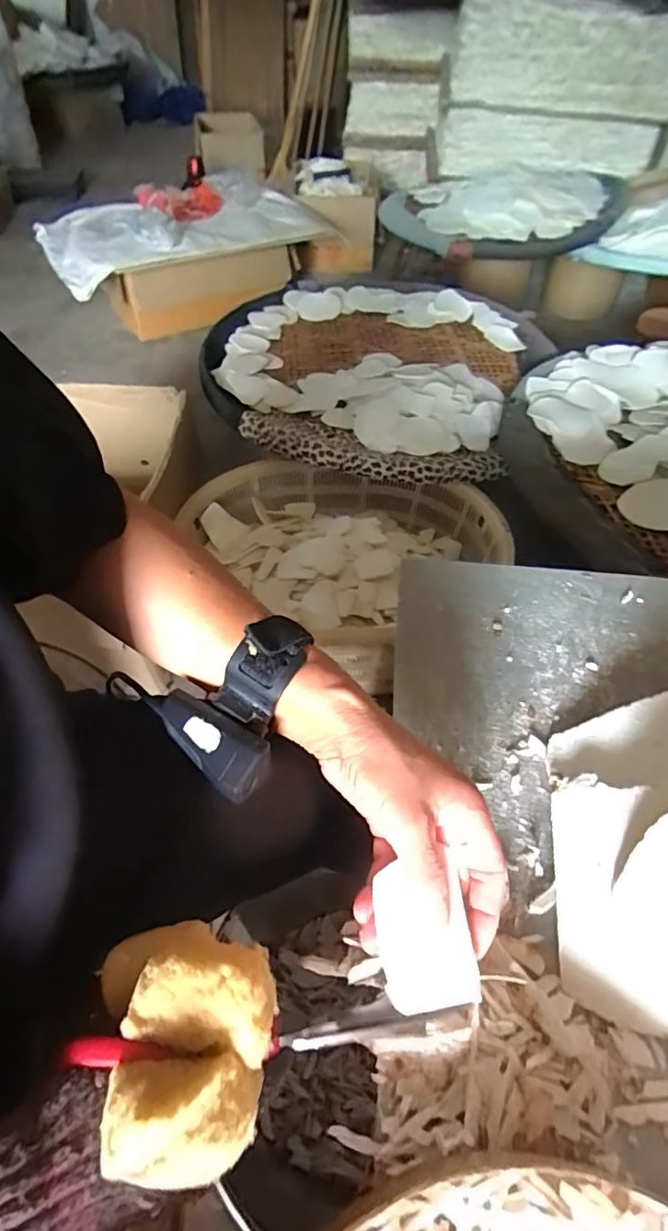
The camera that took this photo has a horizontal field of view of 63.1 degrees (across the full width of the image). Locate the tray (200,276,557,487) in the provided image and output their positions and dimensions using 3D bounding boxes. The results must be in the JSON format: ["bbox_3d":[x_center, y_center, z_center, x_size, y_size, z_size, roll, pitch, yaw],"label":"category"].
[{"bbox_3d":[0.103,-0.646,1.357,0.802,0.096,0.984,0,51,0],"label":"tray"}]

